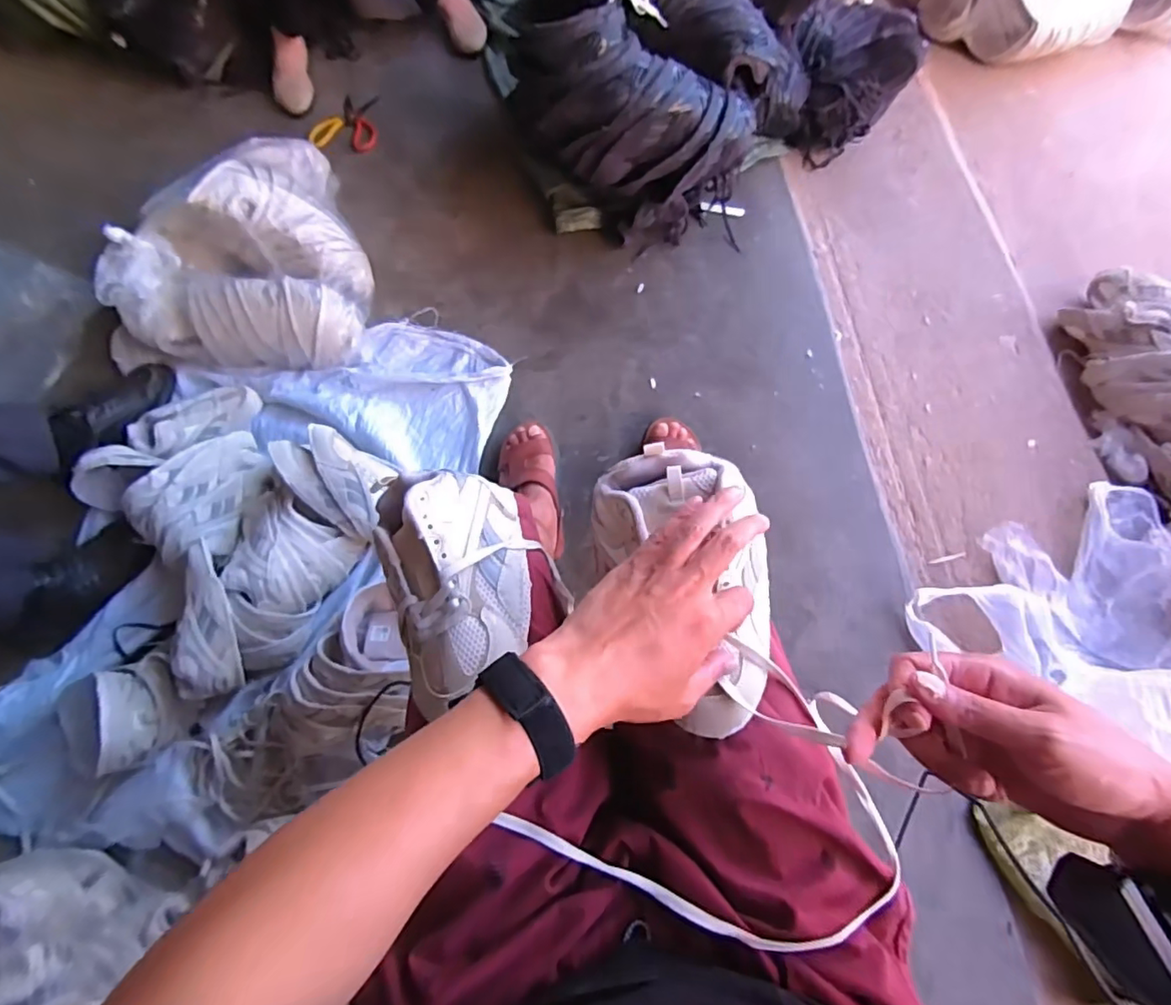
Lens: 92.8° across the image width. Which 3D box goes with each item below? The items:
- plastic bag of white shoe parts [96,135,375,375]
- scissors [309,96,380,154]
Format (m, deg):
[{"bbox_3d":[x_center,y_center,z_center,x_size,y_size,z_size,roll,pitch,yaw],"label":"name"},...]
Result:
[{"bbox_3d":[-0.631,-0.476,1.006,0.445,0.207,0.430,-1,70,3],"label":"plastic bag of white shoe parts"},{"bbox_3d":[-0.530,-0.841,1.230,0.138,0.017,0.184,-7,70,1],"label":"scissors"}]

